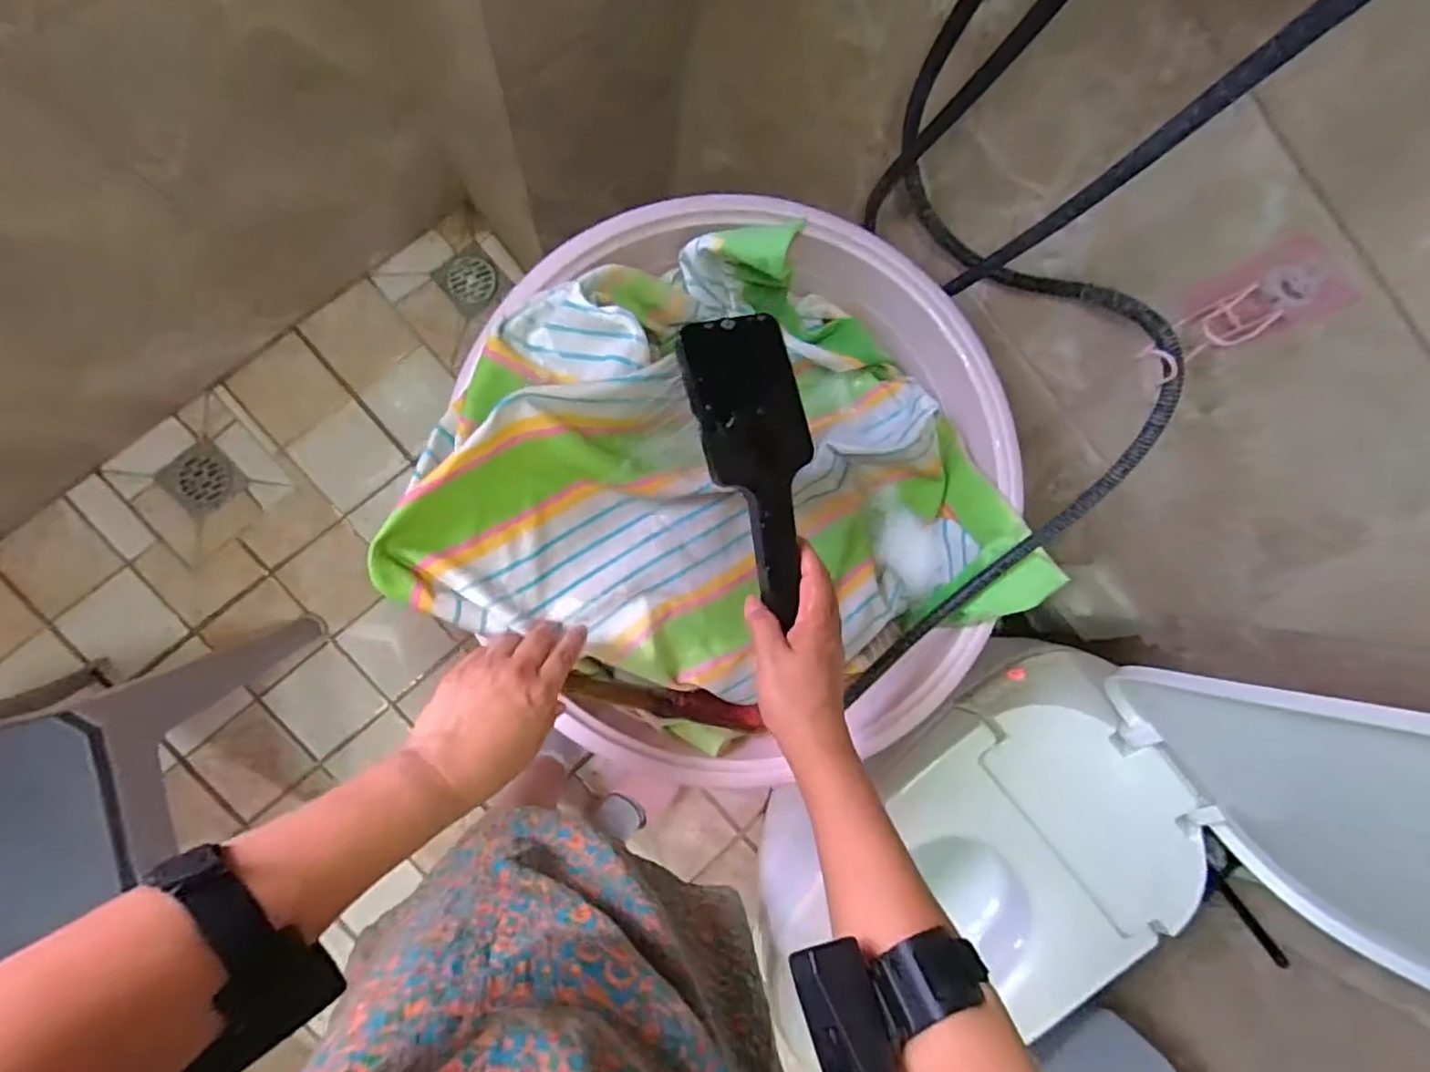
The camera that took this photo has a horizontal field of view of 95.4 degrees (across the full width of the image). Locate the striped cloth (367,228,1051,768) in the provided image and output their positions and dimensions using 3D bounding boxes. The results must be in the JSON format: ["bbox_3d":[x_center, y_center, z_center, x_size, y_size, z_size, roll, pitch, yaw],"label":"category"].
[{"bbox_3d":[0.026,-0.042,0.594,0.485,0.153,0.440,33,85,-8],"label":"striped cloth"}]

